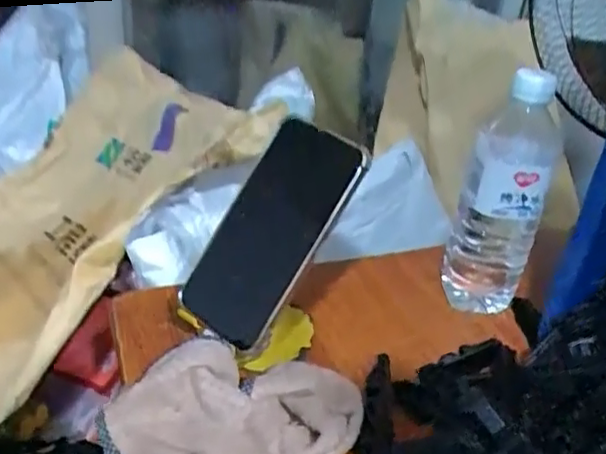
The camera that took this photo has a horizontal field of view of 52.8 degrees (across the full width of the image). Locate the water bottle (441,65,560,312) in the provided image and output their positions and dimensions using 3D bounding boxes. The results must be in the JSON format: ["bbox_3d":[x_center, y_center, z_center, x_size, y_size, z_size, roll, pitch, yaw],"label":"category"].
[{"bbox_3d":[0.169,-0.026,0.522,0.073,0.204,0.061,12,32,12],"label":"water bottle"}]

